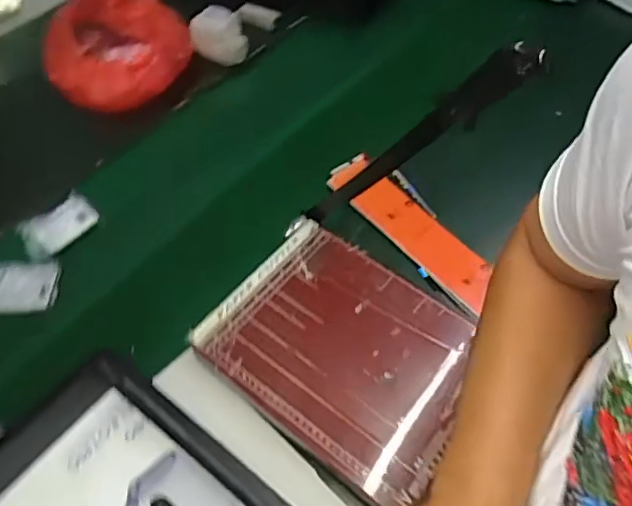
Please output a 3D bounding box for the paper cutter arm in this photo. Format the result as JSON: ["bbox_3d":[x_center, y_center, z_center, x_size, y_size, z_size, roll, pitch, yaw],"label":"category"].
[{"bbox_3d":[0.069,-0.095,0.642,0.034,0.495,0.022,47,63,-6],"label":"paper cutter arm"}]

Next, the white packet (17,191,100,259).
[{"bbox_3d":[-0.407,-0.044,0.888,0.065,0.011,0.120,47,58,-2],"label":"white packet"}]

